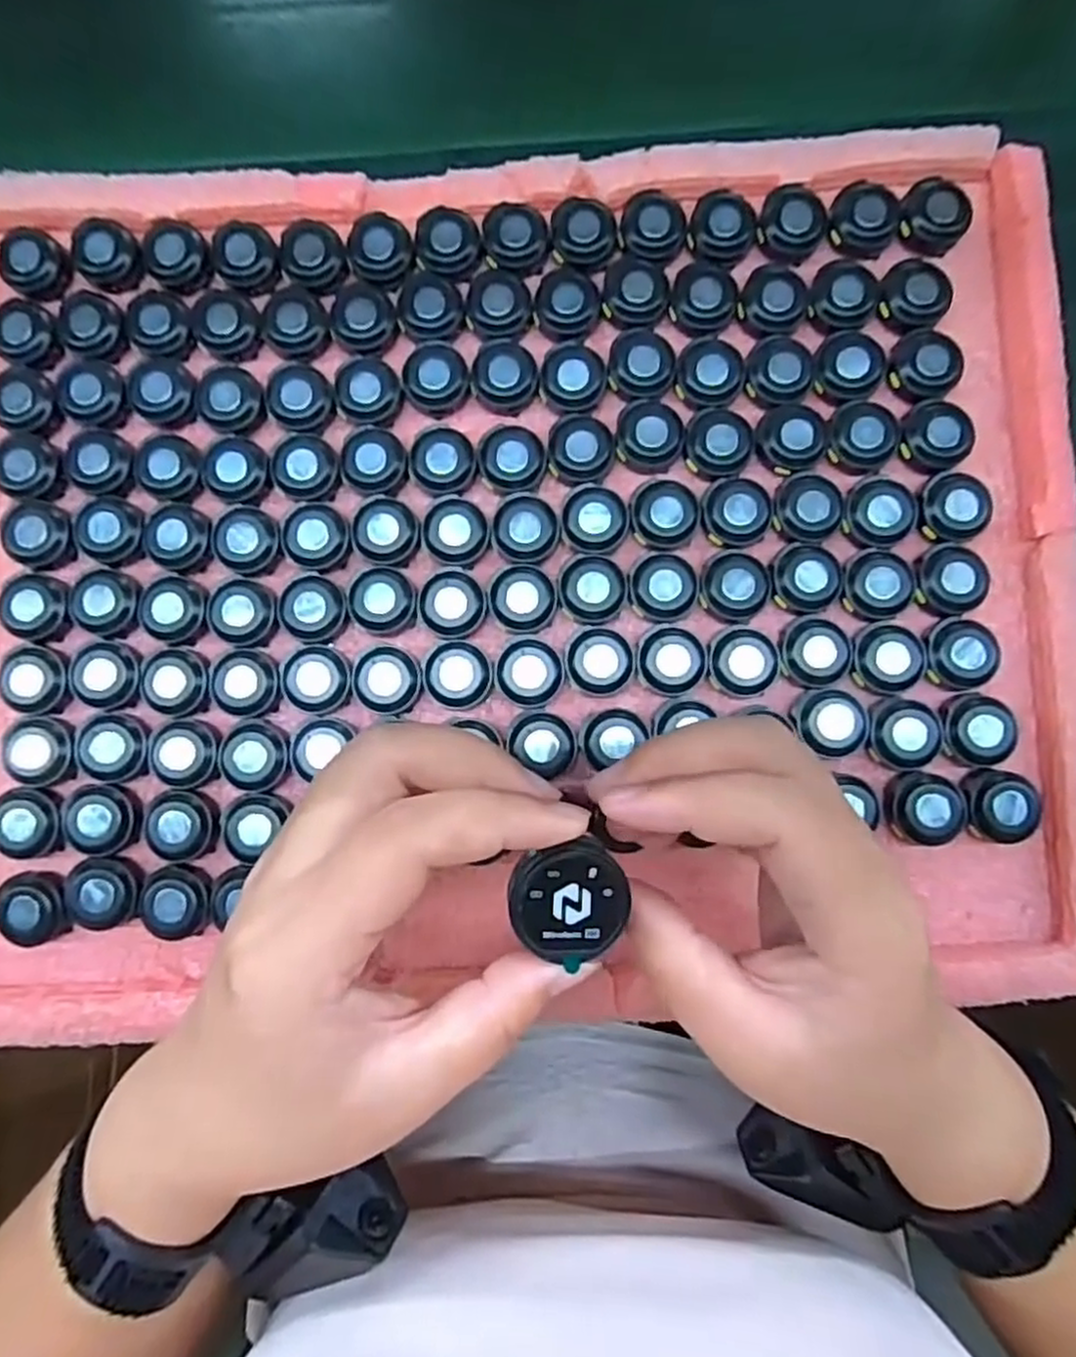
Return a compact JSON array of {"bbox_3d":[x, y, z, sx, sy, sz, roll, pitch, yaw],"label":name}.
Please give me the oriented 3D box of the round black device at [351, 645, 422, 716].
[{"bbox_3d":[-0.064,0.001,0.313,0.028,0.009,0.029,0,82,1],"label":"round black device"}]

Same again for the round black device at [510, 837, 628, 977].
[{"bbox_3d":[0.008,0.054,0.177,0.028,0.005,0.028,0,84,-1],"label":"round black device"}]

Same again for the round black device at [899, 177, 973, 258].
[{"bbox_3d":[0.176,-0.206,0.325,0.030,0.015,0.027,34,84,5],"label":"round black device"}]

